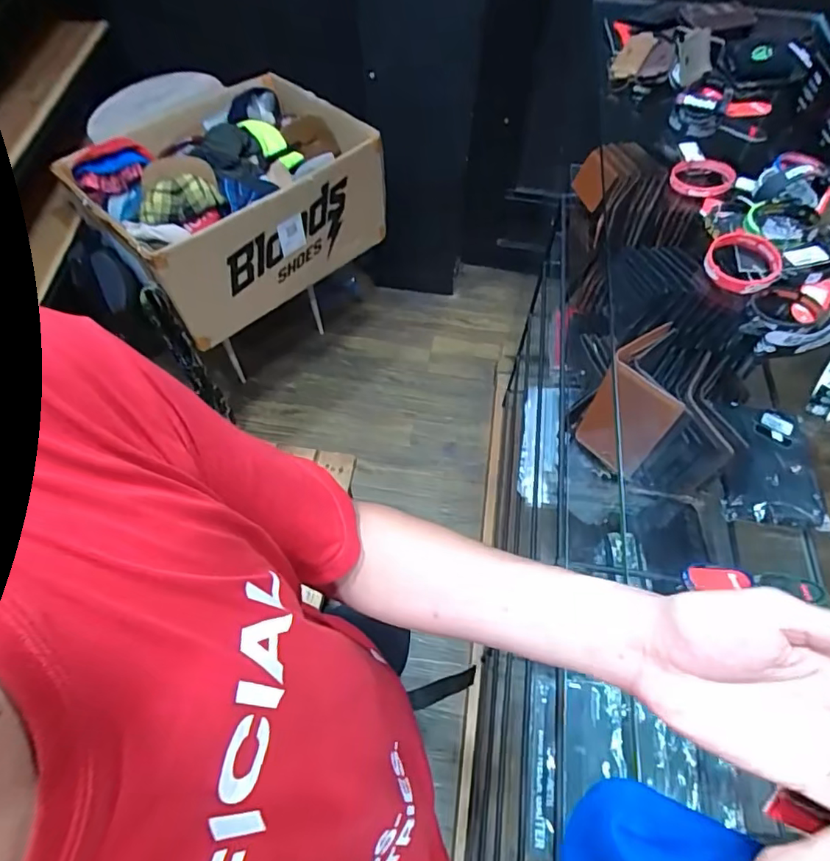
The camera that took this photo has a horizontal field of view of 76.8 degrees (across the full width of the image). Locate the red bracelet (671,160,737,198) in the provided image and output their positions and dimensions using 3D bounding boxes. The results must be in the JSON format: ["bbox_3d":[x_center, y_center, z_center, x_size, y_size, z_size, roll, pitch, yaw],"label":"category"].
[{"bbox_3d":[0.350,-0.311,0.648,0.071,0.020,0.063,-37,70,-9],"label":"red bracelet"}]

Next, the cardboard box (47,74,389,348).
[{"bbox_3d":[-0.476,-0.627,1.456,0.713,0.378,0.445,-35,65,-20],"label":"cardboard box"}]

